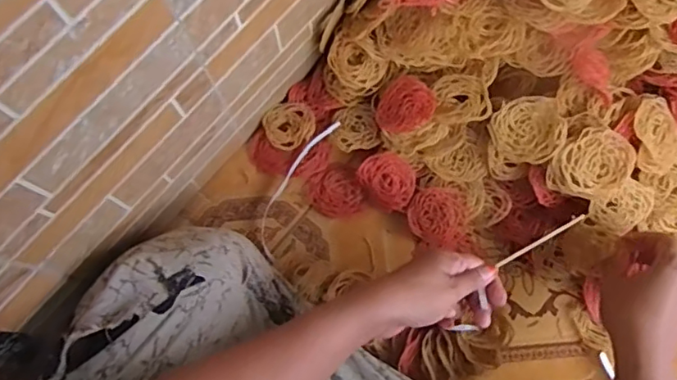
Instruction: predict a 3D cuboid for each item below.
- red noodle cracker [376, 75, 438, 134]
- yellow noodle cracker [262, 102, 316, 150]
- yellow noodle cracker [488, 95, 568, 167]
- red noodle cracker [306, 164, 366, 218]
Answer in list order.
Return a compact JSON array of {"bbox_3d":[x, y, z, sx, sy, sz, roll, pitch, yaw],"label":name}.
[{"bbox_3d":[0.064,-0.085,0.568,0.058,0.012,0.058,-24,71,26],"label":"red noodle cracker"},{"bbox_3d":[-0.051,-0.068,0.610,0.052,0.019,0.051,0,75,1],"label":"yellow noodle cracker"},{"bbox_3d":[0.182,-0.057,0.540,0.067,0.025,0.063,0,75,1],"label":"yellow noodle cracker"},{"bbox_3d":[-0.003,0.002,0.606,0.054,0.015,0.056,0,75,1],"label":"red noodle cracker"}]

